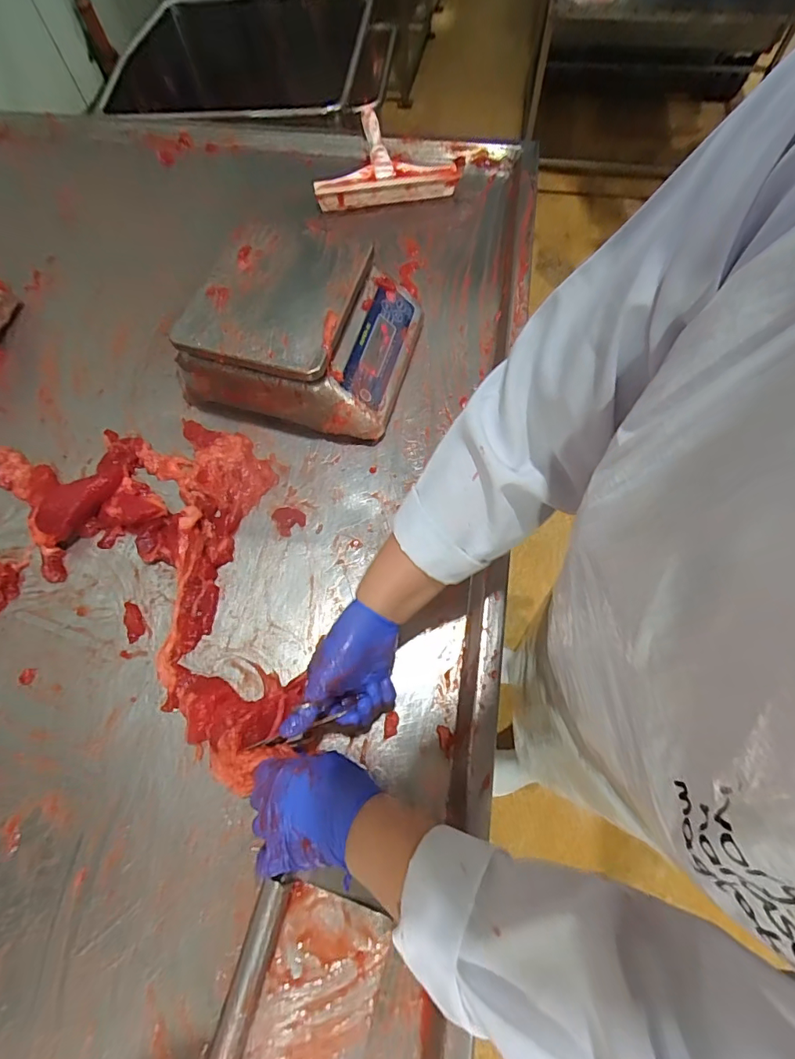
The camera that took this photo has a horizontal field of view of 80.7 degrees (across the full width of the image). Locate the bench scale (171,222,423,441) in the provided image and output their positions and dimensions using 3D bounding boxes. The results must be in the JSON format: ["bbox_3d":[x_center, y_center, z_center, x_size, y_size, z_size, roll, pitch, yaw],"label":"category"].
[{"bbox_3d":[-0.121,-0.260,0.611,0.265,0.122,0.226,16,68,7],"label":"bench scale"}]

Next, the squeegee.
[{"bbox_3d":[-0.037,-0.639,0.804,0.234,0.037,0.196,-14,67,-4],"label":"squeegee"}]

